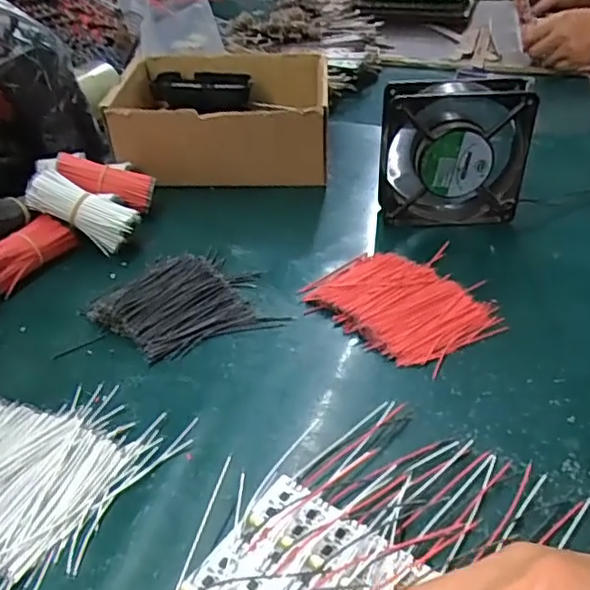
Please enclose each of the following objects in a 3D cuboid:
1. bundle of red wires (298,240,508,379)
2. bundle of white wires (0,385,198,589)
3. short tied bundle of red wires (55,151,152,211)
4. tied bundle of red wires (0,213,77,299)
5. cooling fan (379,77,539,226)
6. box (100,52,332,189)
[{"bbox_3d":[0.084,0.002,0.460,0.109,0.013,0.132,-26,42,-30],"label":"bundle of red wires"},{"bbox_3d":[-0.151,0.091,0.340,0.133,0.013,0.118,17,39,24],"label":"bundle of white wires"},{"bbox_3d":[-0.180,-0.109,0.567,0.090,0.022,0.030,19,35,-9],"label":"short tied bundle of red wires"},{"bbox_3d":[-0.226,-0.032,0.501,0.025,0.036,0.093,16,39,23],"label":"tied bundle of red wires"},{"bbox_3d":[0.140,-0.124,0.536,0.122,0.121,0.043,0,35,2],"label":"cooling fan"},{"bbox_3d":[-0.083,-0.195,0.667,0.224,0.091,0.186,-1,35,2],"label":"box"}]

